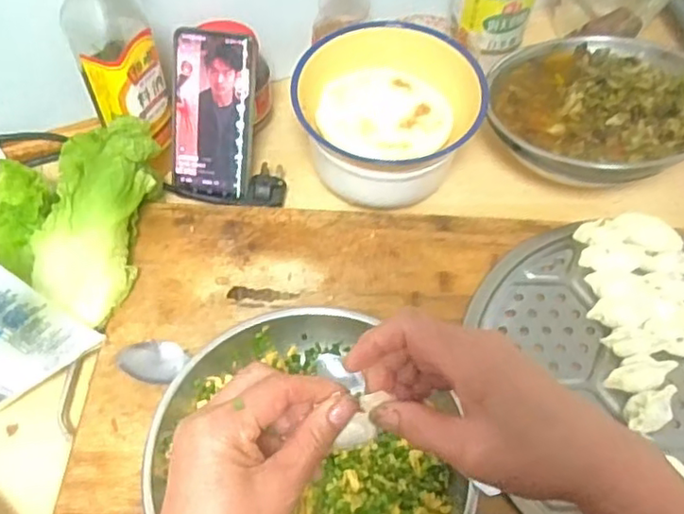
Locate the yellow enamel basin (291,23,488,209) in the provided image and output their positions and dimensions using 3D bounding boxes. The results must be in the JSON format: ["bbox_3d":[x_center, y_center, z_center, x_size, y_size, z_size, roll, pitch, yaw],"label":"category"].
[{"bbox_3d":[0.045,-0.133,0.615,0.168,0.092,0.157,1,56,-1],"label":"yellow enamel basin"}]

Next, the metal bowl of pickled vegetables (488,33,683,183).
[{"bbox_3d":[0.260,-0.153,0.652,0.228,0.055,0.213,1,56,-1],"label":"metal bowl of pickled vegetables"}]

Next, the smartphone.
[{"bbox_3d":[-0.124,-0.135,0.611,0.076,0.153,0.009,6,19,2],"label":"smartphone"}]

